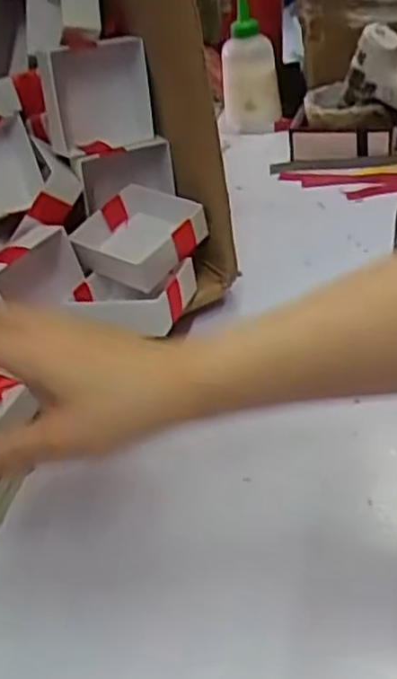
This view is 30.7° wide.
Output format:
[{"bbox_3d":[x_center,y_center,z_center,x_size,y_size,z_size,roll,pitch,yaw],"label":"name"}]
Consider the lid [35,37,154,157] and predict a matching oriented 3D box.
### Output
[{"bbox_3d":[-0.070,-0.170,0.504,0.074,0.071,0.026,-13,36,-4],"label":"lid"}]

